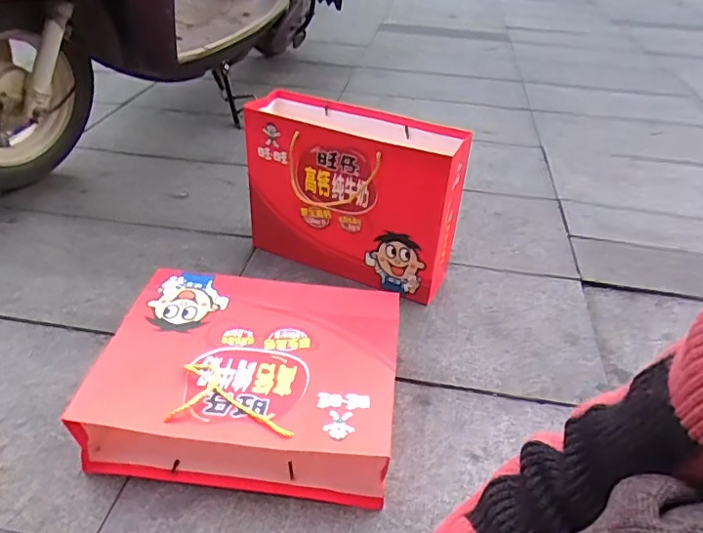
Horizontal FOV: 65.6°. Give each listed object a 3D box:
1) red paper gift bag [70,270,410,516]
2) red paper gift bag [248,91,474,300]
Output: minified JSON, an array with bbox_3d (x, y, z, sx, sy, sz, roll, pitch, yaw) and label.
[{"bbox_3d":[-0.133,0.139,0.710,0.338,0.103,0.267,6,36,3],"label":"red paper gift bag"},{"bbox_3d":[0.000,-0.125,0.949,0.366,0.273,0.131,19,38,20],"label":"red paper gift bag"}]

